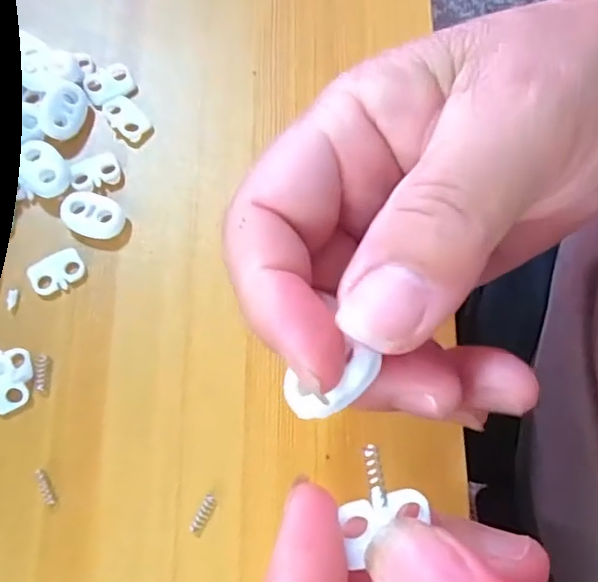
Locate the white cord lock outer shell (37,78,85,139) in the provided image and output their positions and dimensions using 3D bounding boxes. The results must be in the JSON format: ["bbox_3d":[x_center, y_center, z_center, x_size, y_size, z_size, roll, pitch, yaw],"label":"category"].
[{"bbox_3d":[-0.087,-0.067,0.210,0.015,0.004,0.023,26,77,-20],"label":"white cord lock outer shell"}]

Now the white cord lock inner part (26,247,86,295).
[{"bbox_3d":[-0.084,-0.007,0.197,0.018,0.004,0.013,-29,76,-10],"label":"white cord lock inner part"}]

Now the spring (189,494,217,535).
[{"bbox_3d":[-0.029,0.069,0.177,0.004,0.004,0.012,26,75,5],"label":"spring"}]

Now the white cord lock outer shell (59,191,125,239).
[{"bbox_3d":[-0.073,-0.026,0.202,0.022,0.005,0.015,14,73,2],"label":"white cord lock outer shell"}]

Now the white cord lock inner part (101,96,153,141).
[{"bbox_3d":[-0.066,-0.065,0.215,0.013,0.004,0.019,-40,78,-13],"label":"white cord lock inner part"}]

